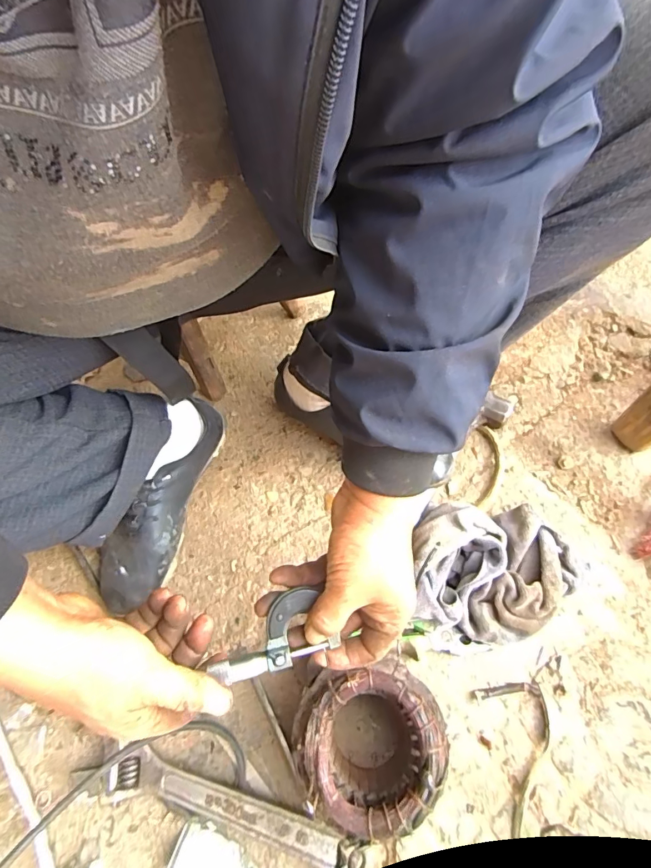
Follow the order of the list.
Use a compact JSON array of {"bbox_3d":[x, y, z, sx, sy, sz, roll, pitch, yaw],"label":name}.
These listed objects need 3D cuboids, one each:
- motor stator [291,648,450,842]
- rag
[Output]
[{"bbox_3d":[0.035,0.267,0.381,0.111,0.135,0.107,-1,59,1],"label":"motor stator"},{"bbox_3d":[0.185,0.147,0.482,0.198,0.070,0.146,-5,59,-1],"label":"rag"}]

